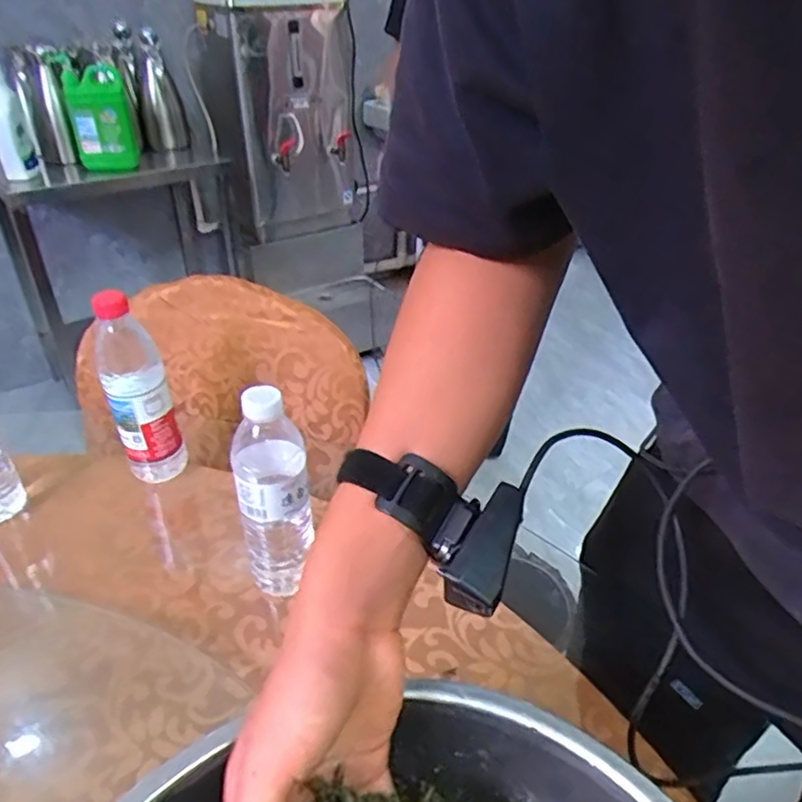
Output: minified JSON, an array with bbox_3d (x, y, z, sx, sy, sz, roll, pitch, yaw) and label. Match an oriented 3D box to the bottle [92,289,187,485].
[{"bbox_3d":[-0.284,-0.012,0.688,0.063,0.220,0.060,-15,37,-21],"label":"bottle"}]

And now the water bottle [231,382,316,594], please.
[{"bbox_3d":[-0.113,0.089,0.569,0.063,0.224,0.056,-13,36,-20],"label":"water bottle"}]

